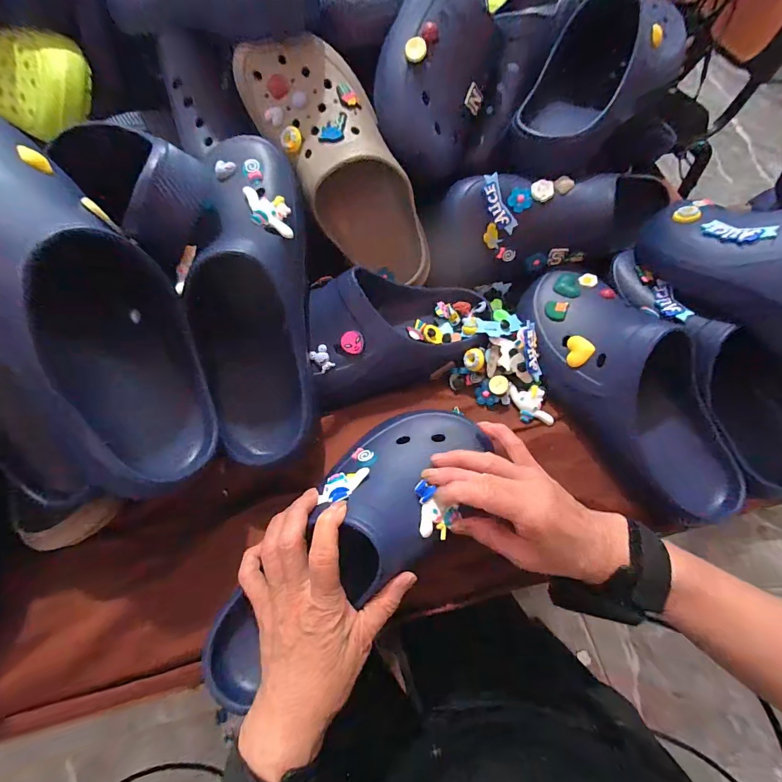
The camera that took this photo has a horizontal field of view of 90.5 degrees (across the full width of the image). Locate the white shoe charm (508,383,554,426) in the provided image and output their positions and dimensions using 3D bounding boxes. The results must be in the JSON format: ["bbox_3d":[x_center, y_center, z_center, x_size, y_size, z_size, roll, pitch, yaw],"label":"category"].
[{"bbox_3d":[0.155,0.014,0.433,0.036,0.005,0.053,-15,83,6],"label":"white shoe charm"}]

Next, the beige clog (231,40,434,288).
[{"bbox_3d":[-0.049,-0.241,0.426,0.120,0.095,0.275,-47,119,-19],"label":"beige clog"}]

